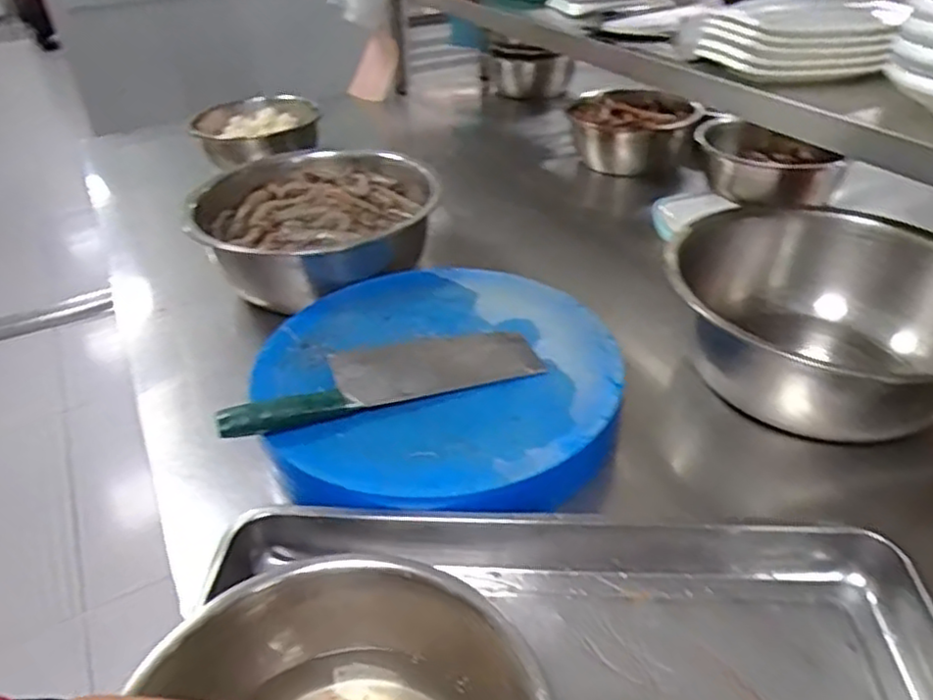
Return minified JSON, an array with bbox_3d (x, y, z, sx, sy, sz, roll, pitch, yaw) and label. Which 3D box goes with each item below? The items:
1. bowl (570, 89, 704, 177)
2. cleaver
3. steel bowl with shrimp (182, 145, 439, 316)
[{"bbox_3d":[0.353,-0.466,1.499,0.260,0.115,0.212,-1,36,3],"label":"bowl"},{"bbox_3d":[-0.092,0.019,0.769,0.340,0.034,0.108,-13,37,-13],"label":"cleaver"},{"bbox_3d":[-0.222,-0.195,1.080,0.354,0.123,0.315,-1,36,3],"label":"steel bowl with shrimp"}]

